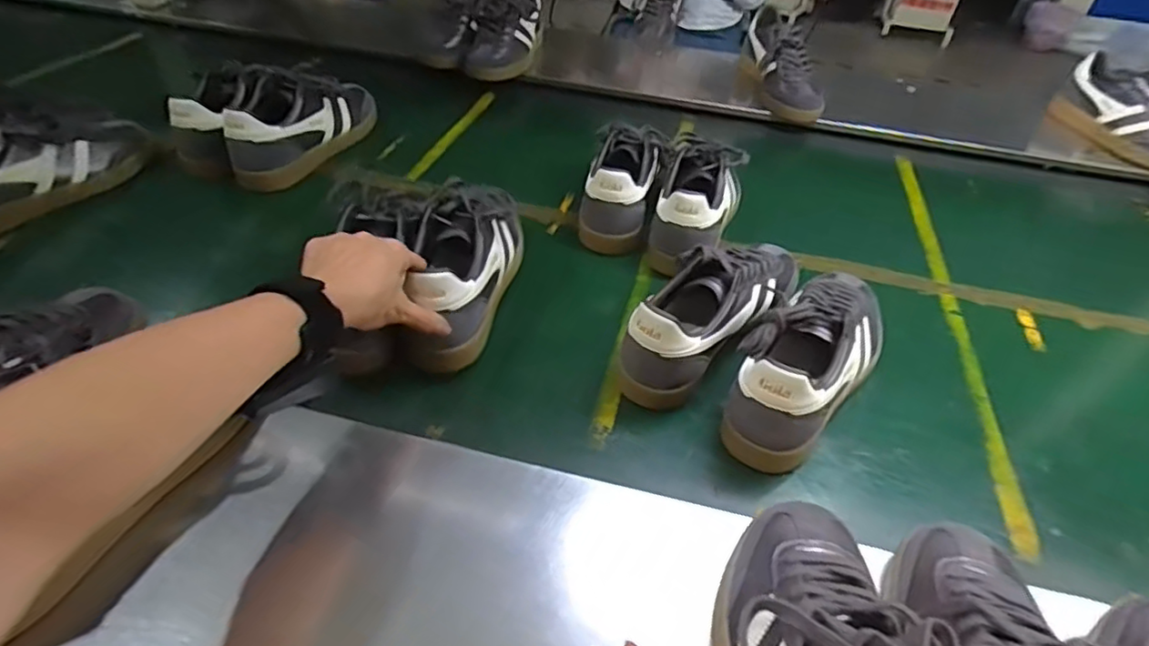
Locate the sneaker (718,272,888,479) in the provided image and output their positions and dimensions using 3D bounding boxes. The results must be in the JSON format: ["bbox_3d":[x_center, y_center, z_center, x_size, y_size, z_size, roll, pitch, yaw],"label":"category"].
[{"bbox_3d":[0.230,0.017,0.562,0.084,0.098,0.258,33,50,28],"label":"sneaker"}]

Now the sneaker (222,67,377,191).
[{"bbox_3d":[-0.369,-0.271,0.805,0.087,0.099,0.251,18,44,14],"label":"sneaker"}]

